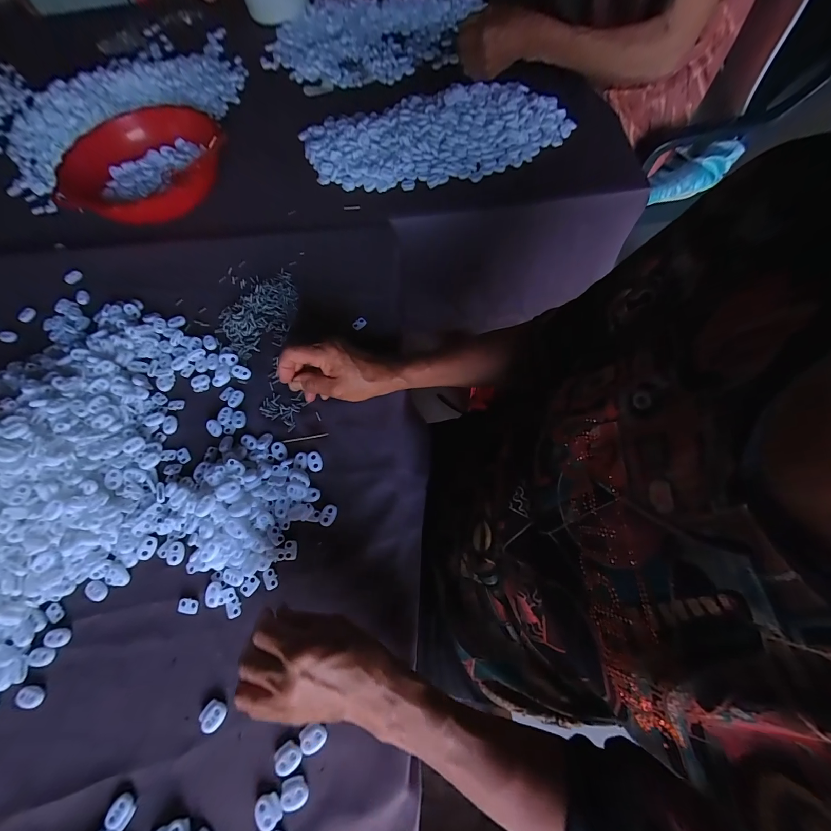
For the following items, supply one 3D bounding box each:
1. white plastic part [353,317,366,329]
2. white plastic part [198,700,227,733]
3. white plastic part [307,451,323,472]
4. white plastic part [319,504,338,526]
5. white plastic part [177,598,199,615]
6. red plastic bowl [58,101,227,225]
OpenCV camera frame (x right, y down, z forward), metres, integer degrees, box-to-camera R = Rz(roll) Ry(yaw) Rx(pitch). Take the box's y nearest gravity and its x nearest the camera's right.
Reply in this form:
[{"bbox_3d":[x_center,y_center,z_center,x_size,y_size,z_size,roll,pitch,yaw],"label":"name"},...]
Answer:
[{"bbox_3d":[-0.074,-0.121,0.470,0.018,0.007,0.013,-36,71,-12],"label":"white plastic part"},{"bbox_3d":[-0.178,0.264,0.311,0.021,0.007,0.023,24,71,12],"label":"white plastic part"},{"bbox_3d":[-0.111,0.051,0.394,0.016,0.004,0.023,-14,68,-3],"label":"white plastic part"},{"bbox_3d":[-0.091,0.104,0.371,0.015,0.004,0.022,21,70,11],"label":"white plastic part"},{"bbox_3d":[-0.221,0.185,0.345,0.021,0.004,0.013,3,68,4],"label":"white plastic part"},{"bbox_3d":[-0.417,-0.385,0.561,0.249,0.067,0.191,-18,68,-5],"label":"red plastic bowl"}]

